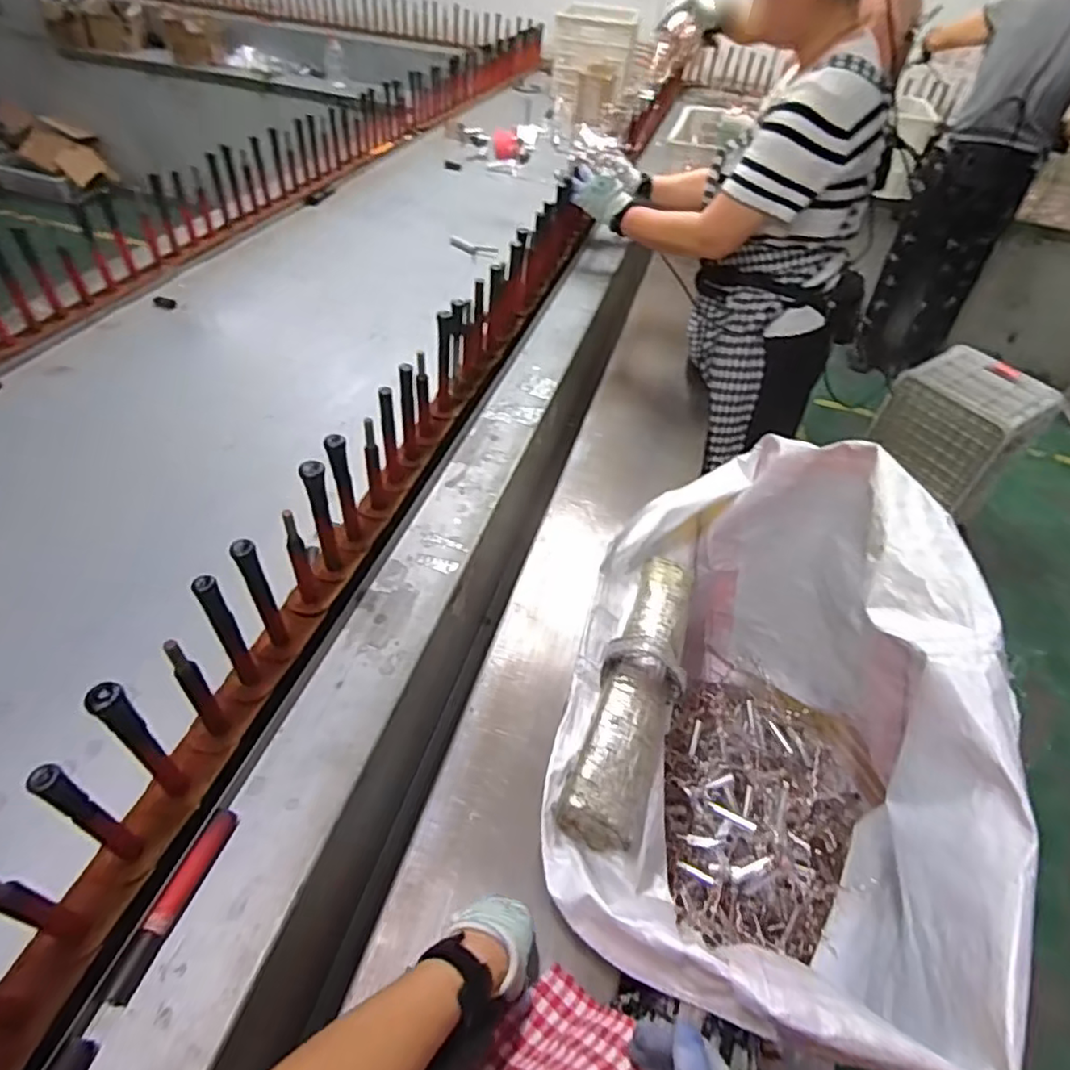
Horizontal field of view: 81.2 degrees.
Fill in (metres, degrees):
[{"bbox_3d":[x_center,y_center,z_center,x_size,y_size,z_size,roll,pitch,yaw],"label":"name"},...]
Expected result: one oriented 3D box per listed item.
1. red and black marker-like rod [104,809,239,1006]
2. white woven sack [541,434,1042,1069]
[{"bbox_3d":[-0.268,0.271,0.466,0.016,0.020,0.129,14,51,8],"label":"red and black marker-like rod"},{"bbox_3d":[0.287,0.290,0.920,0.472,0.645,0.714,22,53,15],"label":"white woven sack"}]

